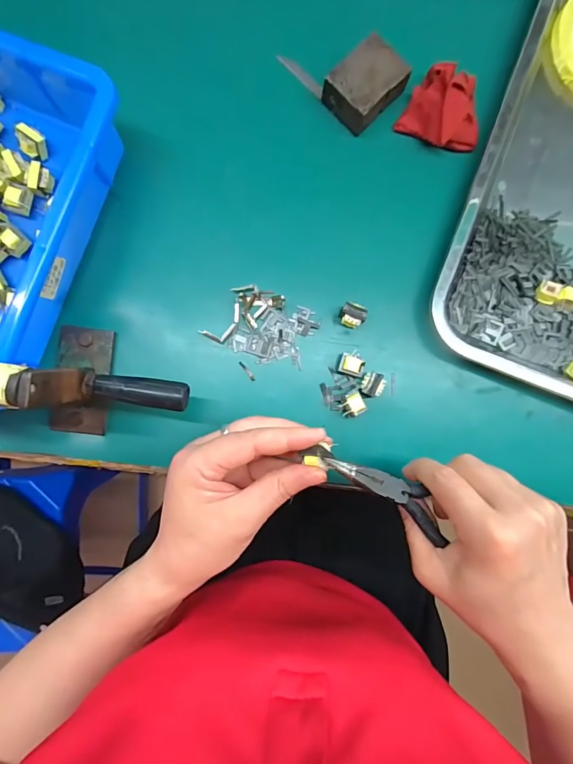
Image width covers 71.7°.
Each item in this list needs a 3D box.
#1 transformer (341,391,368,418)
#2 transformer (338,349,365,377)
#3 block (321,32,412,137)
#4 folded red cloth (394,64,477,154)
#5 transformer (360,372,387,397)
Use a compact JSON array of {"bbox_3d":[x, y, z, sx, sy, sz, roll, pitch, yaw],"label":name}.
[{"bbox_3d":[0.051,0.018,0.314,0.018,0.016,0.017,-22,92,-4],"label":"transformer"},{"bbox_3d":[0.052,-0.015,0.315,0.019,0.015,0.018,17,89,-4],"label":"transformer"},{"bbox_3d":[0.062,-0.233,0.312,0.057,0.022,0.043,-42,93,-3],"label":"block"},{"bbox_3d":[0.132,-0.220,0.320,0.063,0.032,0.055,28,88,-4],"label":"folded red cloth"},{"bbox_3d":[0.068,0.002,0.315,0.017,0.014,0.019,29,88,-4],"label":"transformer"}]

